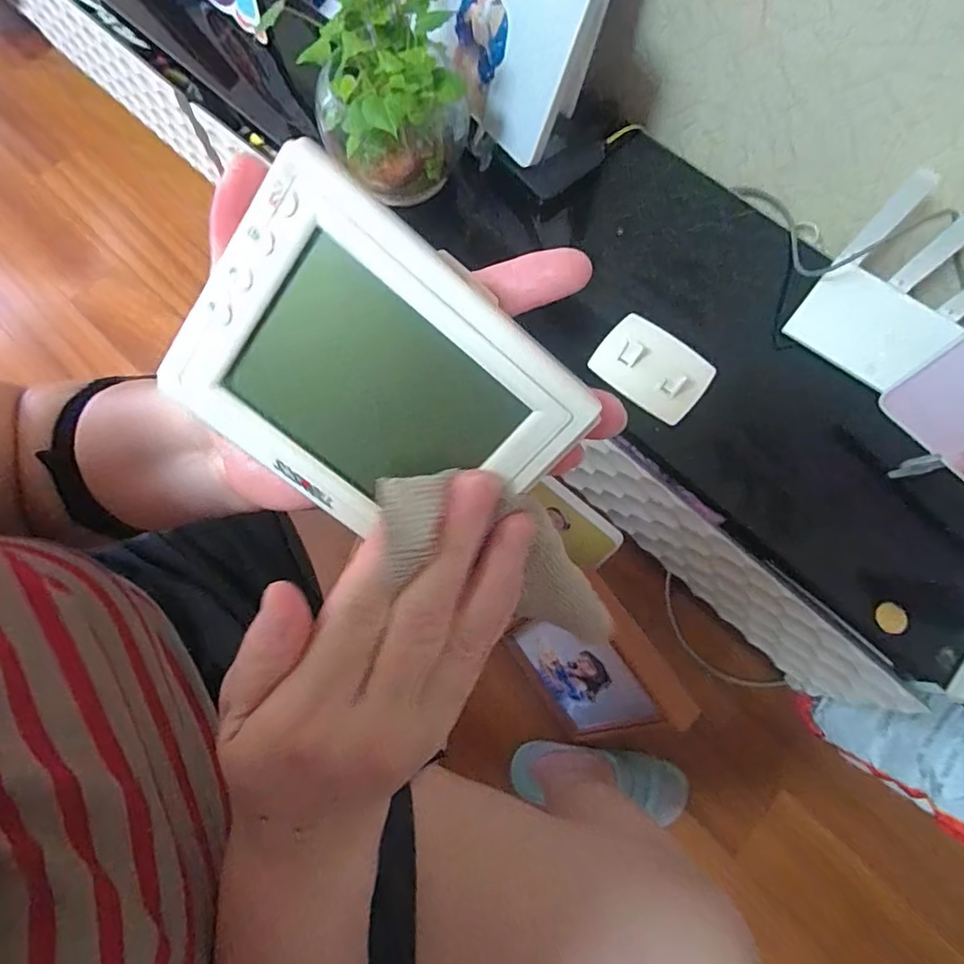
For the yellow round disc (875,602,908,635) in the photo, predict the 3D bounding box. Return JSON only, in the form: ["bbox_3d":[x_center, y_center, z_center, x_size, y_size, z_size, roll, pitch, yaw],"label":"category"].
[{"bbox_3d":[0.415,0.137,0.543,0.031,0.006,0.031,0,74,0],"label":"yellow round disc"}]

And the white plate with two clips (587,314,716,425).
[{"bbox_3d":[0.194,-0.130,0.606,0.124,0.012,0.095,41,78,11],"label":"white plate with two clips"}]

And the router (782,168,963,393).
[{"bbox_3d":[0.450,-0.204,0.570,0.151,0.131,0.157,-41,78,-11],"label":"router"}]

